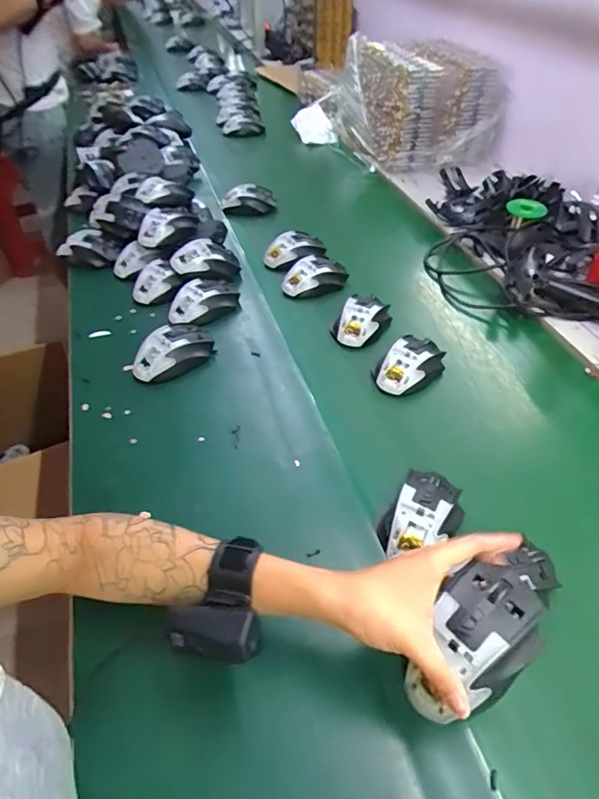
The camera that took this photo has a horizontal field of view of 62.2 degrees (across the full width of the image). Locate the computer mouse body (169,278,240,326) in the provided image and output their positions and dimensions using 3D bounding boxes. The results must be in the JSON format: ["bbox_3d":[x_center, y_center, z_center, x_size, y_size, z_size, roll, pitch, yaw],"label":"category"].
[{"bbox_3d":[-0.148,-0.150,0.770,0.075,0.038,0.115,28,51,22],"label":"computer mouse body"}]

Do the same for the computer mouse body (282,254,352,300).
[{"bbox_3d":[0.023,-0.206,0.843,0.106,0.049,0.073,-14,48,-15],"label":"computer mouse body"}]

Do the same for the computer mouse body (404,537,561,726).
[{"bbox_3d":[0.131,0.166,0.355,0.065,0.033,0.142,35,81,27],"label":"computer mouse body"}]

